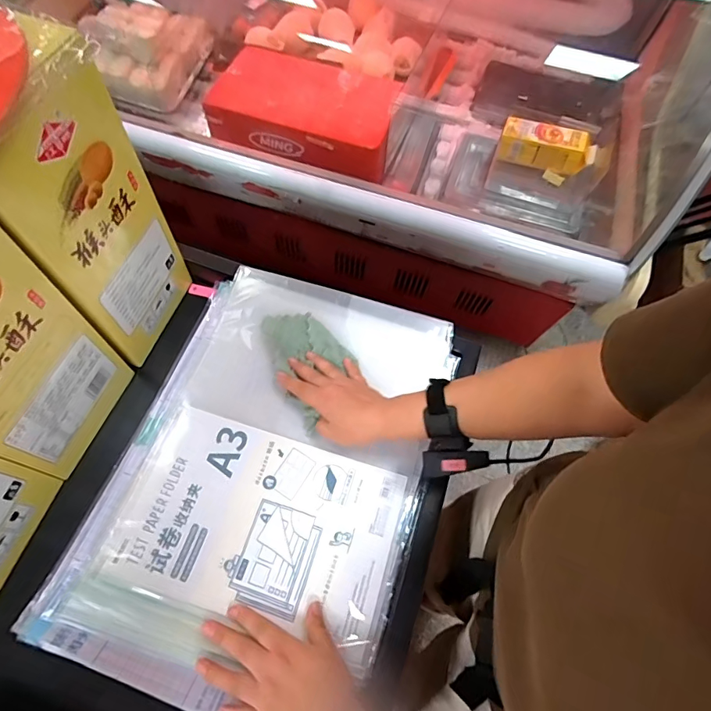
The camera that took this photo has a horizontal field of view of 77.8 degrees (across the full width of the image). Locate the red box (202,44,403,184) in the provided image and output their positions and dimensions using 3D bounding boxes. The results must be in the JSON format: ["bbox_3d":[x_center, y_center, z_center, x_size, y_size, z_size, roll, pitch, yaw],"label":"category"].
[{"bbox_3d":[-0.116,-0.595,1.073,0.430,0.103,0.286,15,64,4],"label":"red box"}]

